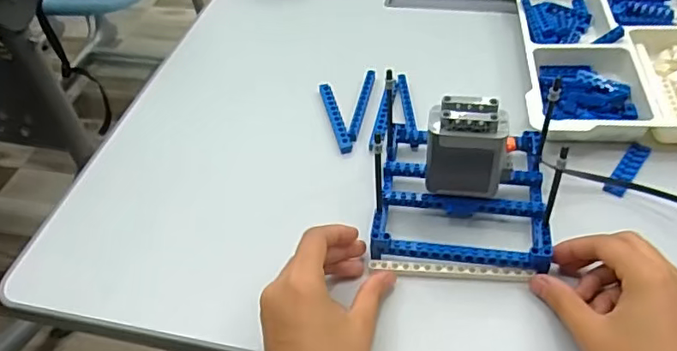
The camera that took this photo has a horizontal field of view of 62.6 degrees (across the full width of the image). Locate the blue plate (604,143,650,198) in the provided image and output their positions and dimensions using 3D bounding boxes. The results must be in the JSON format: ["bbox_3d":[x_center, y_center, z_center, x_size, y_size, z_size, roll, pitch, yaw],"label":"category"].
[{"bbox_3d":[0.241,-0.006,0.461,0.016,0.004,0.066,29,56,29],"label":"blue plate"}]

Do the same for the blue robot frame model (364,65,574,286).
[{"bbox_3d":[0.092,-0.008,0.414,0.124,0.095,0.133,3,49,7],"label":"blue robot frame model"}]

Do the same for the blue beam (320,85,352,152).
[{"bbox_3d":[-0.003,-0.057,0.530,0.012,0.008,0.100,-12,47,-6],"label":"blue beam"}]

